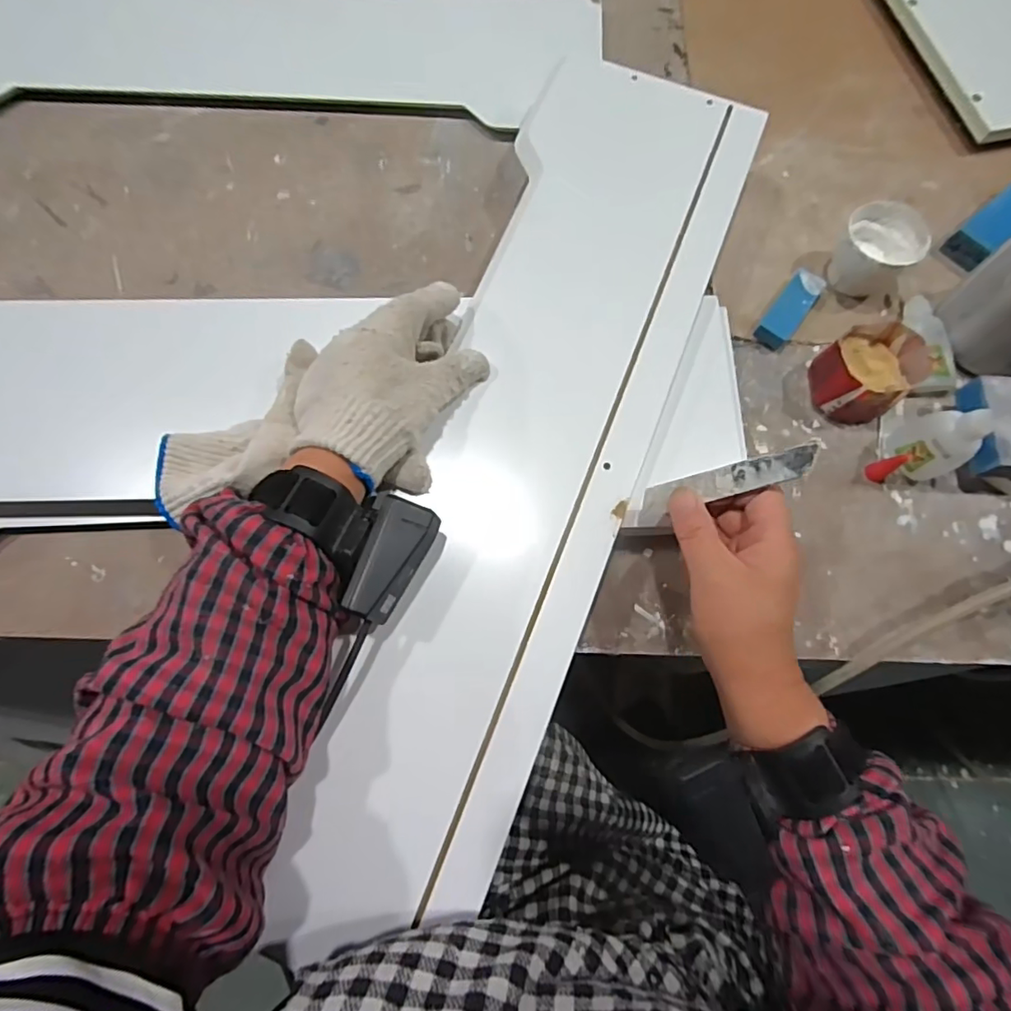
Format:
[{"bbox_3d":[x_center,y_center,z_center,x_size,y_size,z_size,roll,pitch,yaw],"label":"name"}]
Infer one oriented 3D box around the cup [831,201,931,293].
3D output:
[{"bbox_3d":[0.289,-0.197,0.431,0.054,0.046,0.058,0,73,-1],"label":"cup"}]

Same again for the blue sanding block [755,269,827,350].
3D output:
[{"bbox_3d":[0.229,-0.157,0.436,0.026,0.015,0.070,36,76,9],"label":"blue sanding block"}]

